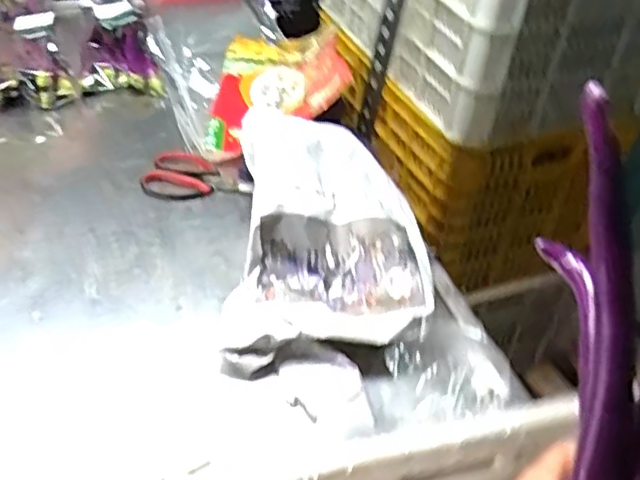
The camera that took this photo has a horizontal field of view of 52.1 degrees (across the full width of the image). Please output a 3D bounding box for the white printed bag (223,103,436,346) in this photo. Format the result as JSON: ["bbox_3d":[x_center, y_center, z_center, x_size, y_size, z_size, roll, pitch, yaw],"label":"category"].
[{"bbox_3d":[0.012,-0.021,0.740,0.209,0.090,0.295,3,41,-3],"label":"white printed bag"}]

